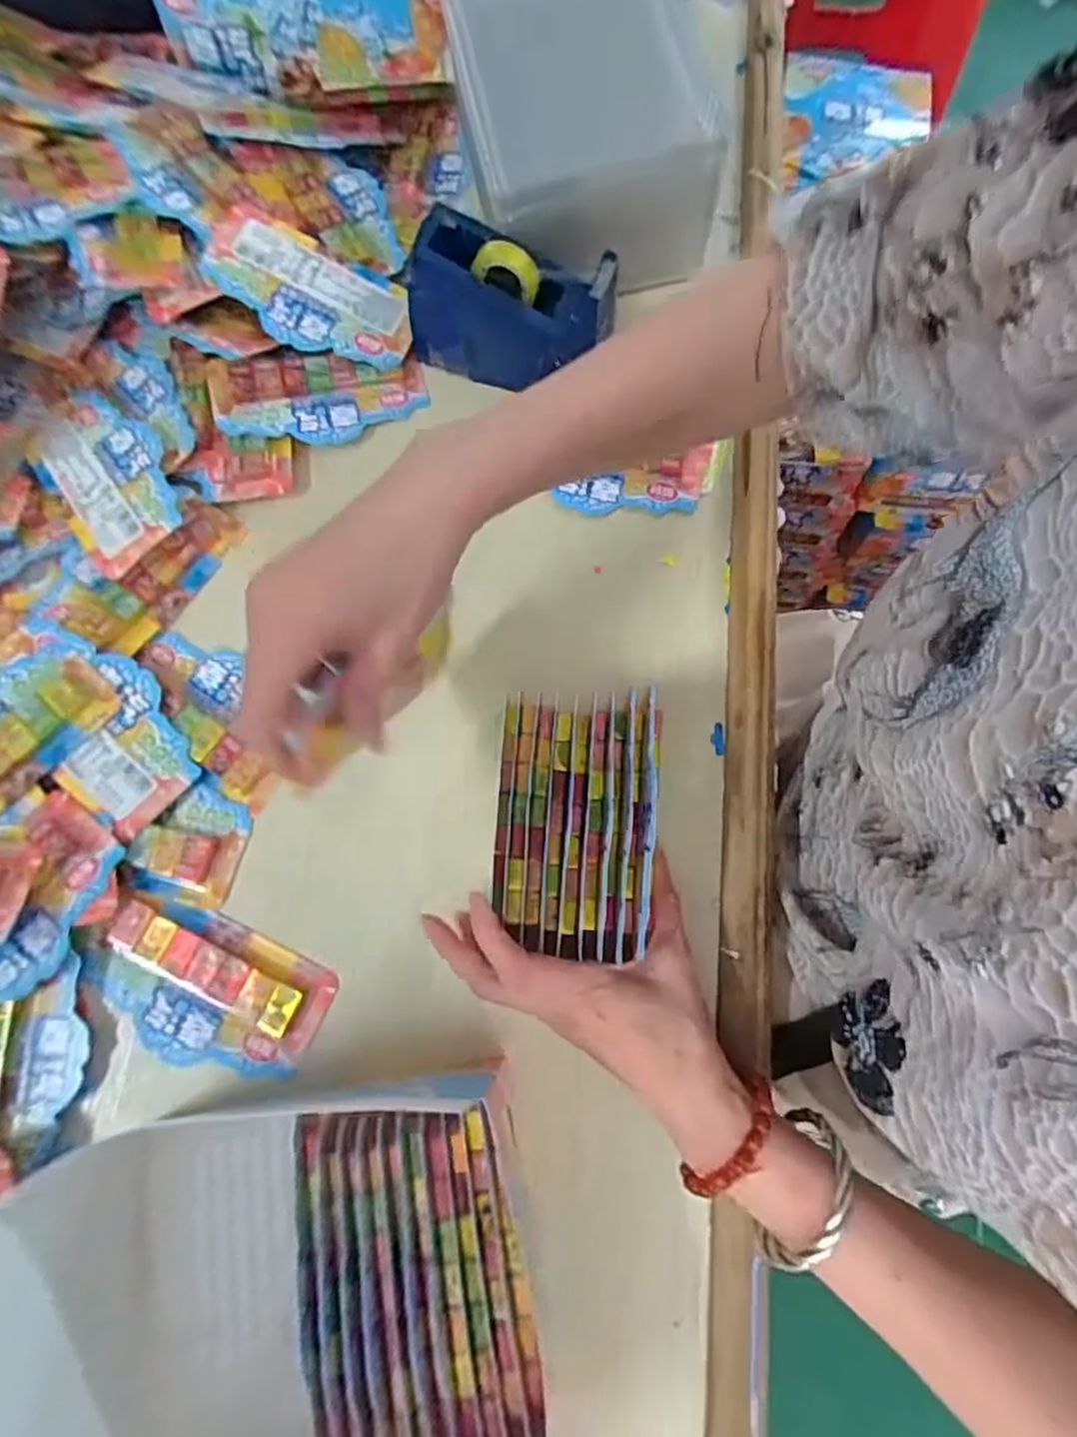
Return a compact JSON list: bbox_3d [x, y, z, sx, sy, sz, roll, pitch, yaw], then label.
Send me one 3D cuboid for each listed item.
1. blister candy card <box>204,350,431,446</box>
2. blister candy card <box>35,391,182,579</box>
[{"bbox_3d":[-0.153,-0.226,0.474,0.143,0.016,0.061,-9,76,-4],"label":"blister candy card"},{"bbox_3d":[-0.290,-0.163,0.456,0.065,0.021,0.141,-31,78,-9],"label":"blister candy card"}]

